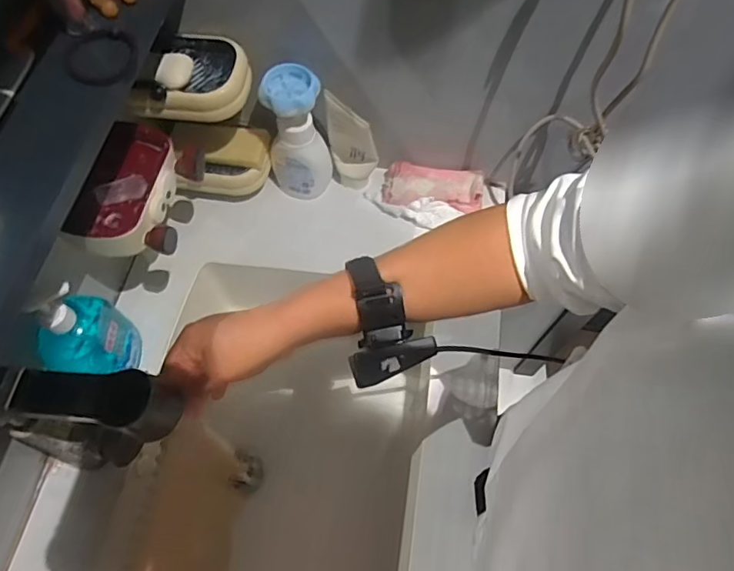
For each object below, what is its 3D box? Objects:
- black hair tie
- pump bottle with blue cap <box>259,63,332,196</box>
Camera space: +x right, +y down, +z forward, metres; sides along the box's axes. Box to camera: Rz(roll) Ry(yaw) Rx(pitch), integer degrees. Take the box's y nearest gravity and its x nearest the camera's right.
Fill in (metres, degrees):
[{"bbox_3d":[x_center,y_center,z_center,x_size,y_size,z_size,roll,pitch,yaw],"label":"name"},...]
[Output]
[{"bbox_3d":[-0.223,-0.191,0.425,0.058,0.004,0.067,-12,64,-6],"label":"black hair tie"},{"bbox_3d":[-0.092,-0.194,0.669,0.081,0.175,0.066,-9,64,-5],"label":"pump bottle with blue cap"}]

